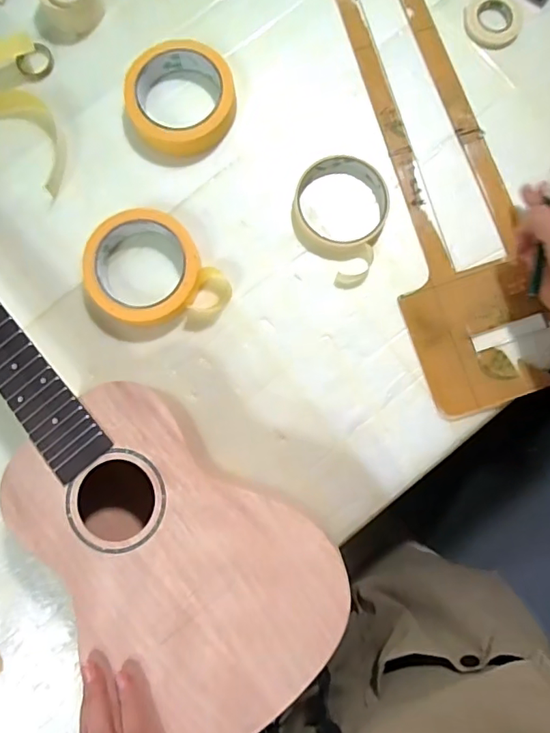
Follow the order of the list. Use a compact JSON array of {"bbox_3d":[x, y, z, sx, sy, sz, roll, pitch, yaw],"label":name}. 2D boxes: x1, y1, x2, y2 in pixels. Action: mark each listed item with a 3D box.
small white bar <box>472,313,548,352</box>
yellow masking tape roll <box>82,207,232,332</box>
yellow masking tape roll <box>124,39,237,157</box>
[{"bbox_3d":[0.210,-0.031,0.454,0.070,0.004,0.016,-19,85,-2],"label":"small white bar"},{"bbox_3d":[-0.105,-0.077,0.446,0.121,0.025,0.095,44,86,4],"label":"yellow masking tape roll"},{"bbox_3d":[-0.084,-0.240,0.461,0.089,0.036,0.092,0,84,0],"label":"yellow masking tape roll"}]

